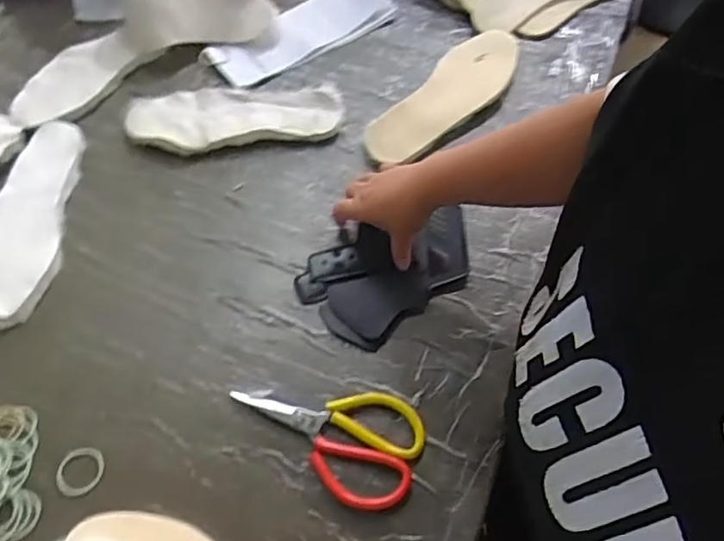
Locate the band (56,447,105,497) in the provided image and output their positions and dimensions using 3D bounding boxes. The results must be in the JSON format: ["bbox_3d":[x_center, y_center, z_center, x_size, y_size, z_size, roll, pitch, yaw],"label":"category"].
[{"bbox_3d":[-0.273,0.194,0.588,0.044,0.004,0.045,0,61,1],"label":"band"}]

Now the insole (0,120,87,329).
[{"bbox_3d":[-0.398,-0.066,0.719,0.087,0.025,0.281,-1,61,1],"label":"insole"}]

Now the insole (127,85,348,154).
[{"bbox_3d":[-0.169,-0.203,0.796,0.276,0.016,0.099,-1,61,1],"label":"insole"}]

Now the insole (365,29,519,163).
[{"bbox_3d":[0.119,-0.230,0.799,0.086,0.027,0.276,39,67,10],"label":"insole"}]

